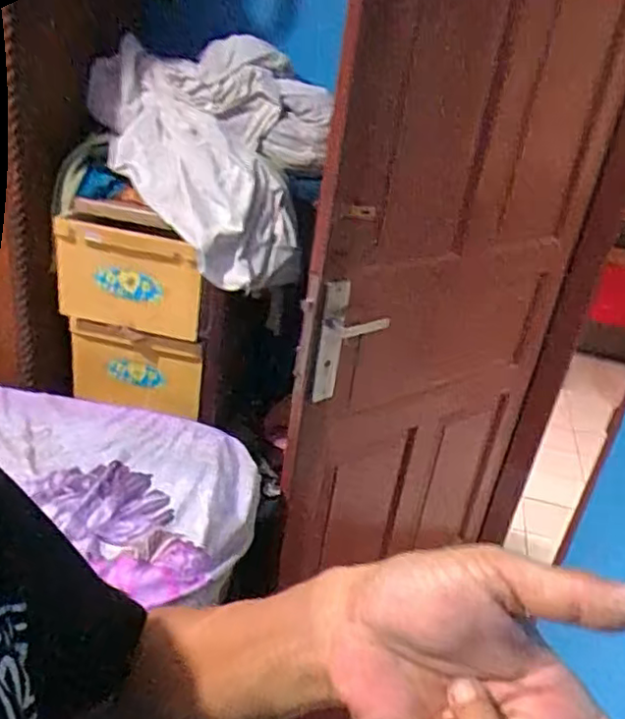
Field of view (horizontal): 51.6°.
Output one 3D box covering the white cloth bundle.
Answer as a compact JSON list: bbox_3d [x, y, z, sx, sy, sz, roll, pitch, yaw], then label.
[{"bbox_3d":[-0.217,-0.413,1.310,0.304,0.400,0.444,-17,37,-38],"label":"white cloth bundle"}]

